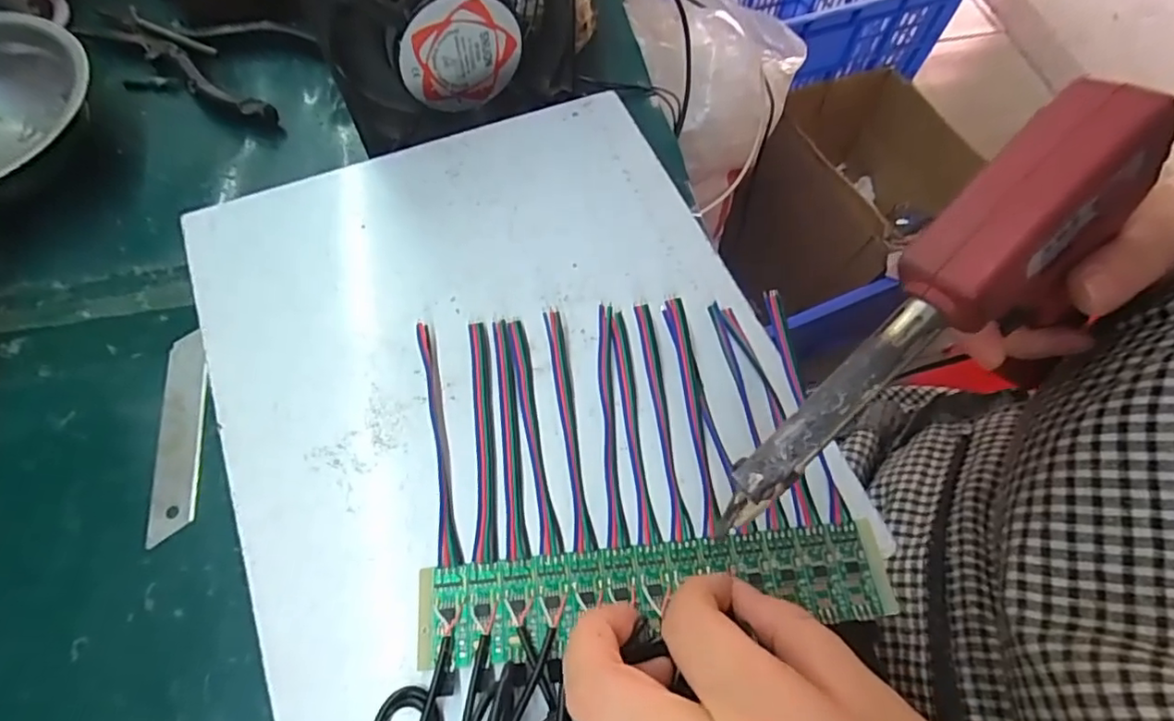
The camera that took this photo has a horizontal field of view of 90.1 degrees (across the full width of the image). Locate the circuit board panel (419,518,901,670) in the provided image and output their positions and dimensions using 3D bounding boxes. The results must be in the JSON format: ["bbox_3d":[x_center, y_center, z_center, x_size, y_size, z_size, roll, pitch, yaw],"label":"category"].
[{"bbox_3d":[0.026,0.081,0.207,0.165,0.004,0.032,-5,66,-4],"label":"circuit board panel"}]

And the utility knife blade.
[{"bbox_3d":[-0.183,0.032,0.263,0.020,0.004,0.093,-7,66,-5],"label":"utility knife blade"}]

